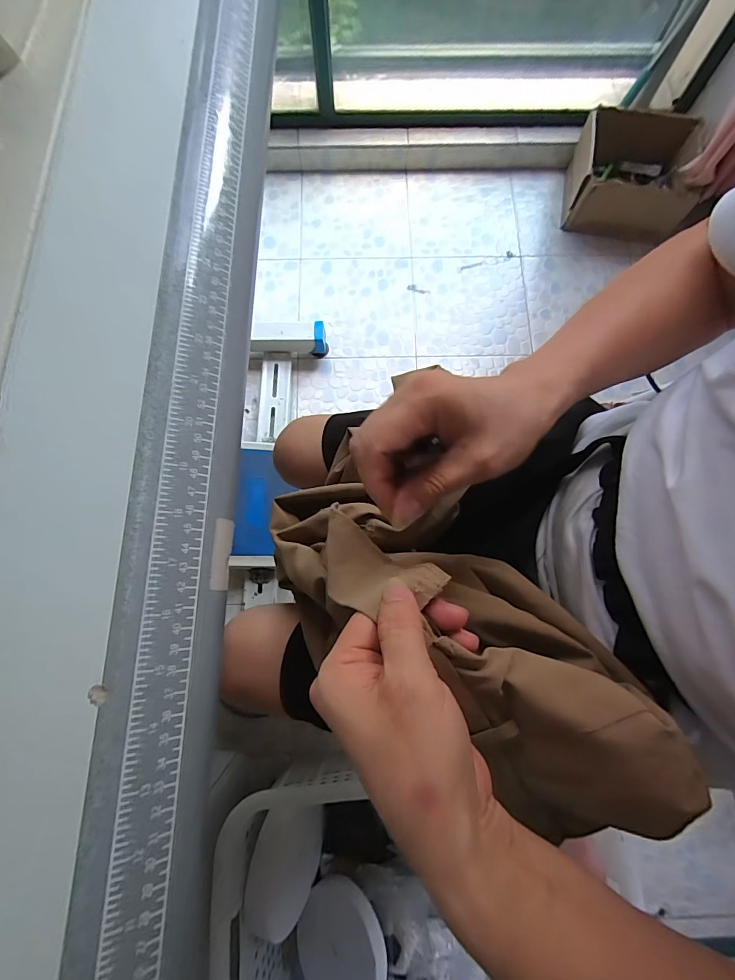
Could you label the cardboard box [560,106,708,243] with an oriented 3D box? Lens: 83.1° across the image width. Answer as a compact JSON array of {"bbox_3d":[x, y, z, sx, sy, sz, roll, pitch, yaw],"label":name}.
[{"bbox_3d":[0.672,-0.810,1.070,0.276,0.145,0.284,12,75,2],"label":"cardboard box"}]

